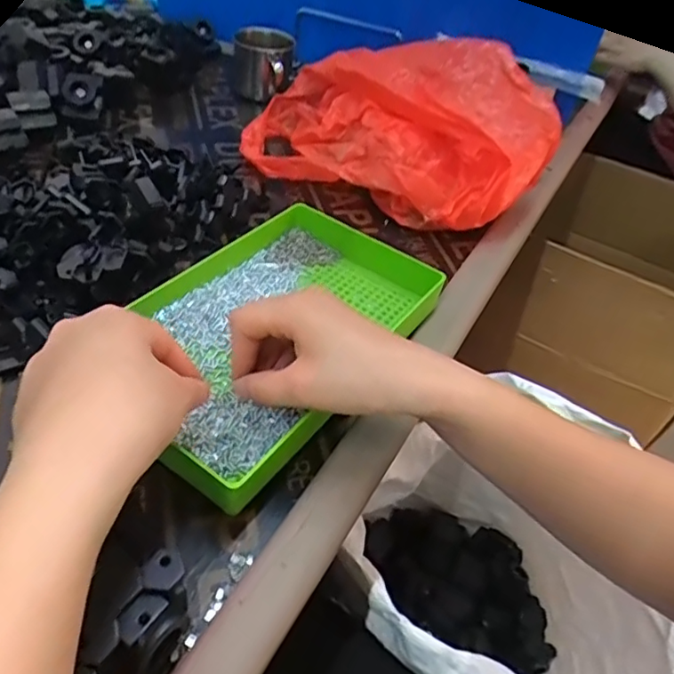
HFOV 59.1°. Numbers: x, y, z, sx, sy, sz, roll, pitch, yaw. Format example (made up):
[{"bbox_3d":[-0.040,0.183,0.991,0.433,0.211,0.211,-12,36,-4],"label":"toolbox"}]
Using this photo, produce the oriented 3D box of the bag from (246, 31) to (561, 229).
[{"bbox_3d":[0.053,-0.215,0.578,0.298,0.127,0.149,23,45,13],"label":"bag"}]

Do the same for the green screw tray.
[{"bbox_3d":[-0.050,-0.007,0.417,0.165,0.038,0.243,28,47,20],"label":"green screw tray"}]

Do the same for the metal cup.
[{"bbox_3d":[-0.090,-0.324,0.712,0.072,0.066,0.074,1,44,-8],"label":"metal cup"}]

